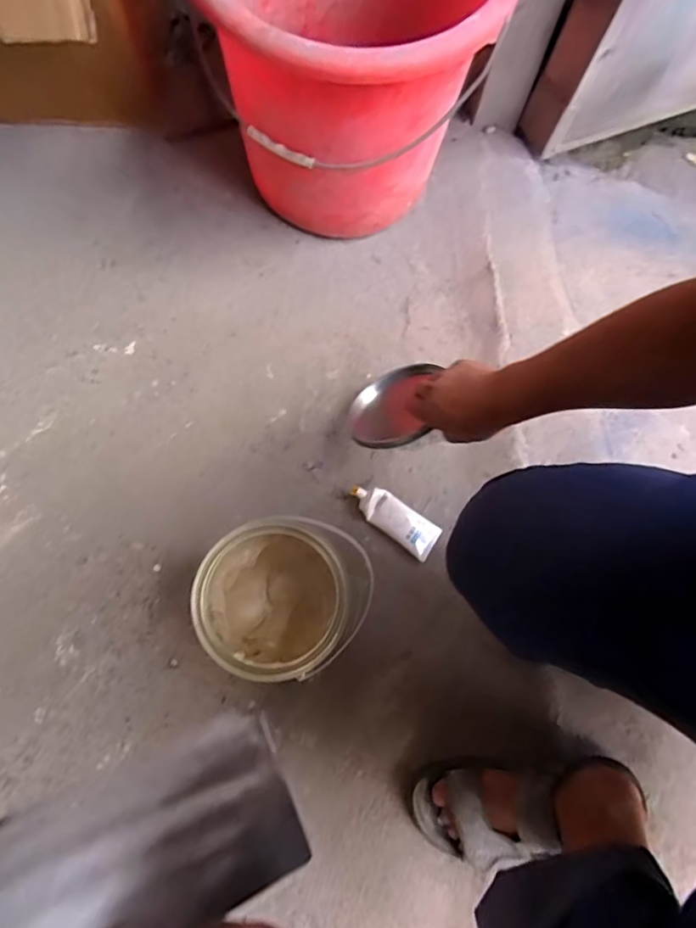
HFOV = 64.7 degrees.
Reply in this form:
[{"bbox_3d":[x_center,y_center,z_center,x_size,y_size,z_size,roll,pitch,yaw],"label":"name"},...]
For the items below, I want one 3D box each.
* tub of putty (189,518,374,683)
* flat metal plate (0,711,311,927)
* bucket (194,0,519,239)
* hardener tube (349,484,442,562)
[{"bbox_3d":[-0.082,0.158,0.633,0.152,0.163,0.145,17,75,3],"label":"tub of putty"},{"bbox_3d":[-0.090,0.170,0.239,0.132,0.005,0.071,-15,65,-25],"label":"flat metal plate"},{"bbox_3d":[0.004,-0.520,0.714,0.334,0.313,0.353,1,73,-2],"label":"bucket"},{"bbox_3d":[0.062,0.072,0.737,0.129,0.023,0.048,33,77,7],"label":"hardener tube"}]

